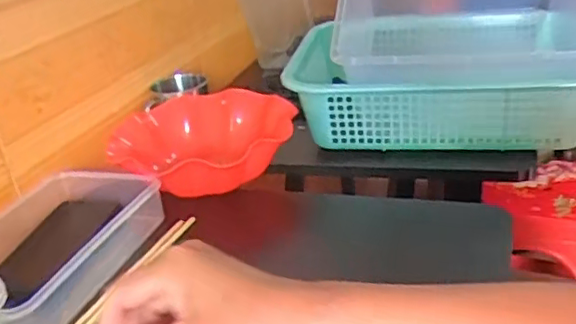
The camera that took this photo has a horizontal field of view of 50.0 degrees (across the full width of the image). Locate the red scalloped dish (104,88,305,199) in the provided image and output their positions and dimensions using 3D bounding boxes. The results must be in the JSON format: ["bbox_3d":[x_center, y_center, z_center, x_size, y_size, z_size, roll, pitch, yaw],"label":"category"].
[{"bbox_3d":[-0.106,-0.020,0.793,0.220,0.068,0.220,-6,25,3],"label":"red scalloped dish"}]

